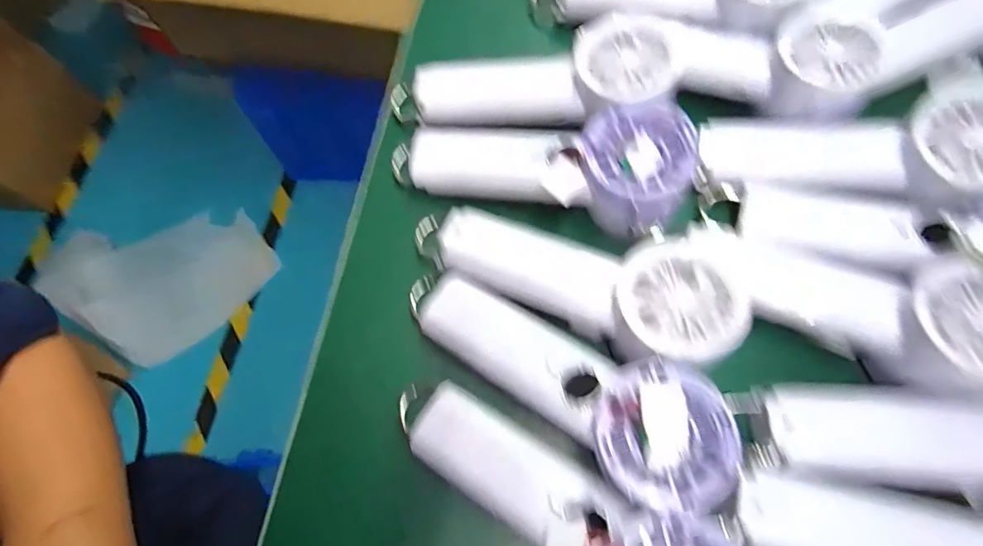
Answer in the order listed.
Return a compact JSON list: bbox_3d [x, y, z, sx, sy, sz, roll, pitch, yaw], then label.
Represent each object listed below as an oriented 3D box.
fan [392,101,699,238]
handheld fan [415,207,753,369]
[{"bbox_3d":[0.027,-0.068,0.318,0.196,0.044,0.069,5,72,20],"label":"fan"},{"bbox_3d":[0.040,0.000,0.284,0.196,0.032,0.067,17,73,25],"label":"handheld fan"}]

